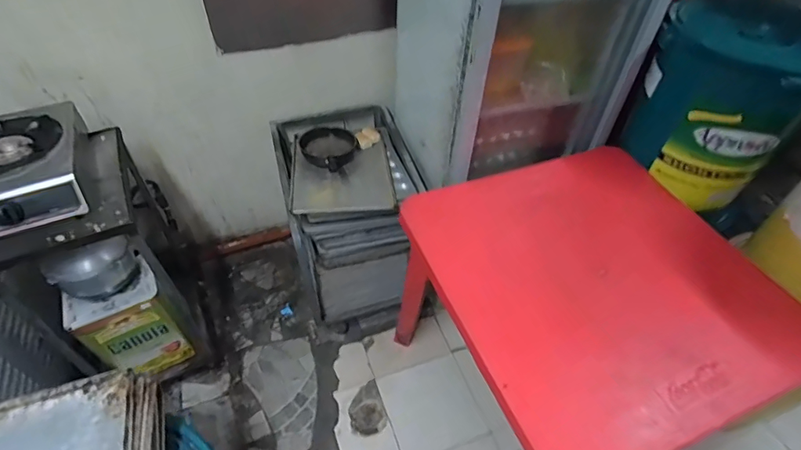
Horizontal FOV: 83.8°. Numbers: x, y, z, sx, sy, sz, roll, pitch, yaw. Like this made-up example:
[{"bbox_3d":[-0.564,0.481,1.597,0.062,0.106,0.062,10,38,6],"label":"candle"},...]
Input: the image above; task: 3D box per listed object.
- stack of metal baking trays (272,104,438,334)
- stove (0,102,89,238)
[{"bbox_3d":[-0.174,-0.036,1.654,0.426,0.544,0.631,-13,49,-12],"label":"stack of metal baking trays"},{"bbox_3d":[-0.894,-0.145,1.031,0.274,0.105,0.376,-20,51,-18],"label":"stove"}]

